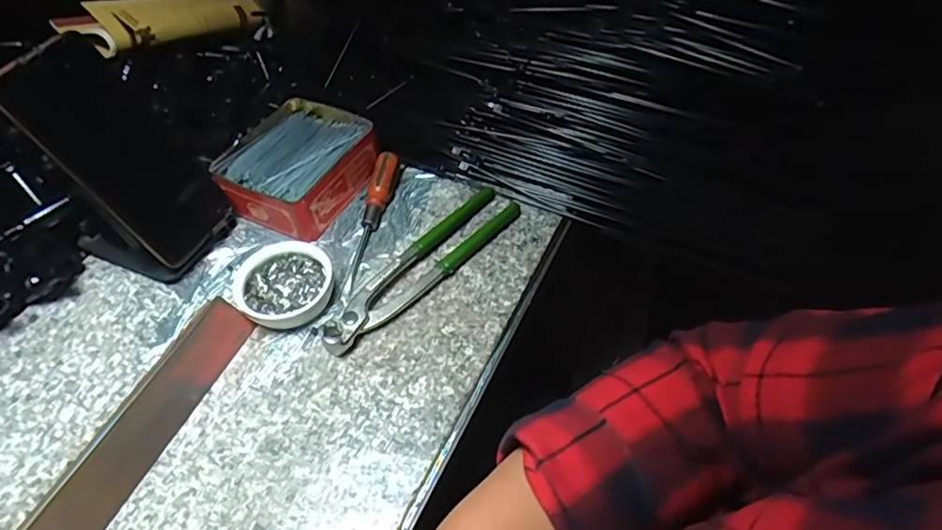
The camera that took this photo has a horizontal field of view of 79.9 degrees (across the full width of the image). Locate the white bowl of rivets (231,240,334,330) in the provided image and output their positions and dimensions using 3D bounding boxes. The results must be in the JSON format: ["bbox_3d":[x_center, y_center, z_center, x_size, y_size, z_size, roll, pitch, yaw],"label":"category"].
[{"bbox_3d":[-0.144,0.016,0.434,0.071,0.023,0.070,-1,51,2],"label":"white bowl of rivets"}]

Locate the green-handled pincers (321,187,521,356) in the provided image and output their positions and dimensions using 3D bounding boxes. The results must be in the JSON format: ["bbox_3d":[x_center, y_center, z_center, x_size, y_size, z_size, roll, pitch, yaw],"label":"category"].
[{"bbox_3d":[-0.039,-0.003,0.450,0.045,0.016,0.198,33,59,25],"label":"green-handled pincers"}]

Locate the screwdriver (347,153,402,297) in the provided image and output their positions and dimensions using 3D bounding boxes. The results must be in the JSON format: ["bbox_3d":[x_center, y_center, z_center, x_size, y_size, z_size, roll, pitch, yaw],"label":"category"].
[{"bbox_3d":[-0.083,-0.043,0.480,0.021,0.024,0.140,3,51,5],"label":"screwdriver"}]

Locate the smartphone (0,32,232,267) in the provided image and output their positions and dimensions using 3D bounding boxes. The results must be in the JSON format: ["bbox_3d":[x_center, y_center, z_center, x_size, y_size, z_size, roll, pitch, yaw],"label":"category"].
[{"bbox_3d":[-0.254,-0.080,0.416,0.015,0.164,0.077,0,47,34],"label":"smartphone"}]

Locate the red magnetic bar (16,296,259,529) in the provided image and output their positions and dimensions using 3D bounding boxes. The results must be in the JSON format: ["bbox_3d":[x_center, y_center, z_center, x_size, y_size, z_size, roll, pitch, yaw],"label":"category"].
[{"bbox_3d":[-0.225,0.127,0.345,0.031,0.025,0.255,16,54,15],"label":"red magnetic bar"}]

